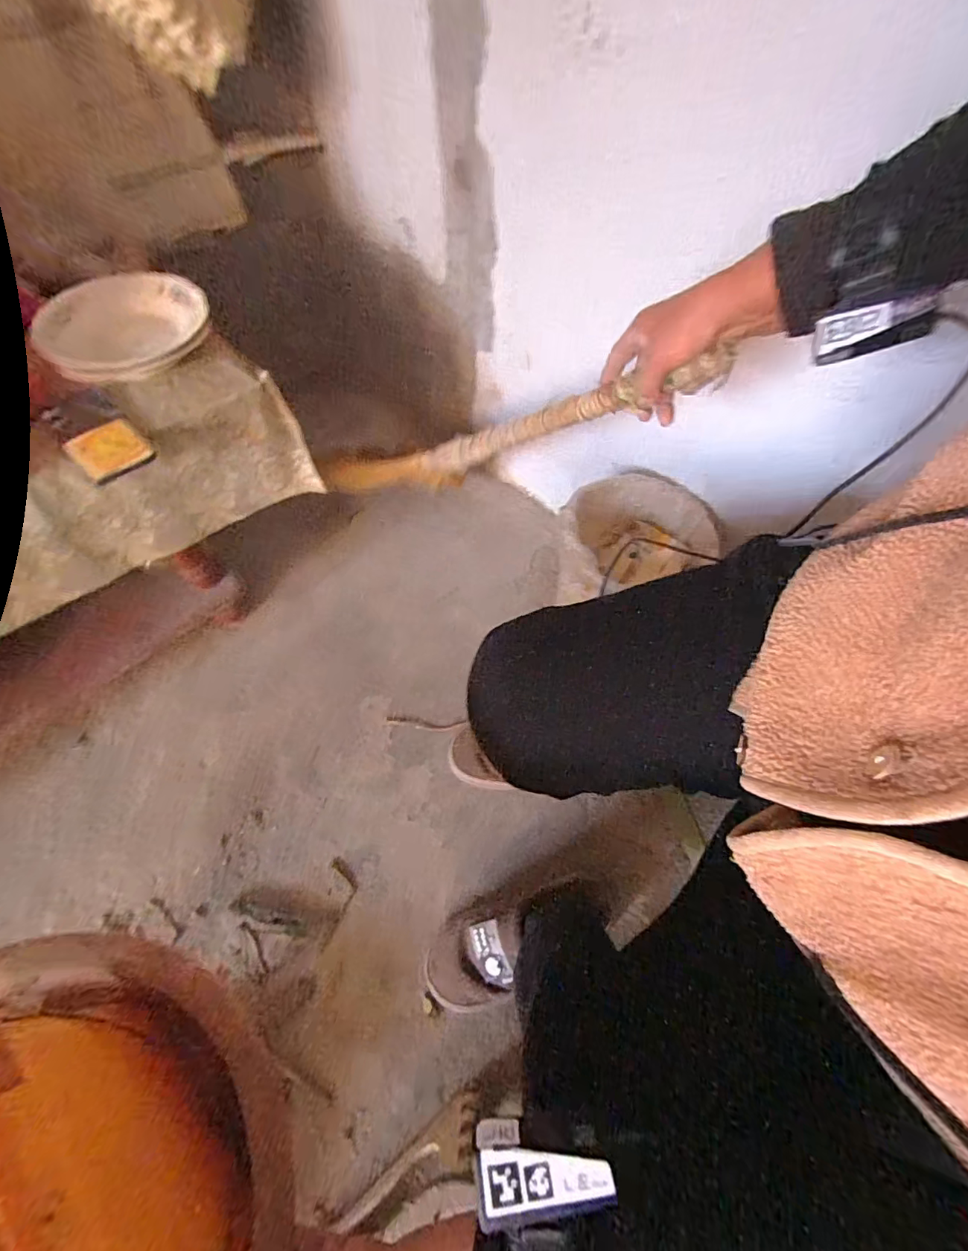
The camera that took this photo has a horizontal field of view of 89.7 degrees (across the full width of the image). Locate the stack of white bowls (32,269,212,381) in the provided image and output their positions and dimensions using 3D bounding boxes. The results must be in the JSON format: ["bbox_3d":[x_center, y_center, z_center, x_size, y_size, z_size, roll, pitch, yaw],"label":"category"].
[{"bbox_3d":[-0.509,-0.423,0.692,0.212,0.042,0.223,41,67,18],"label":"stack of white bowls"}]

